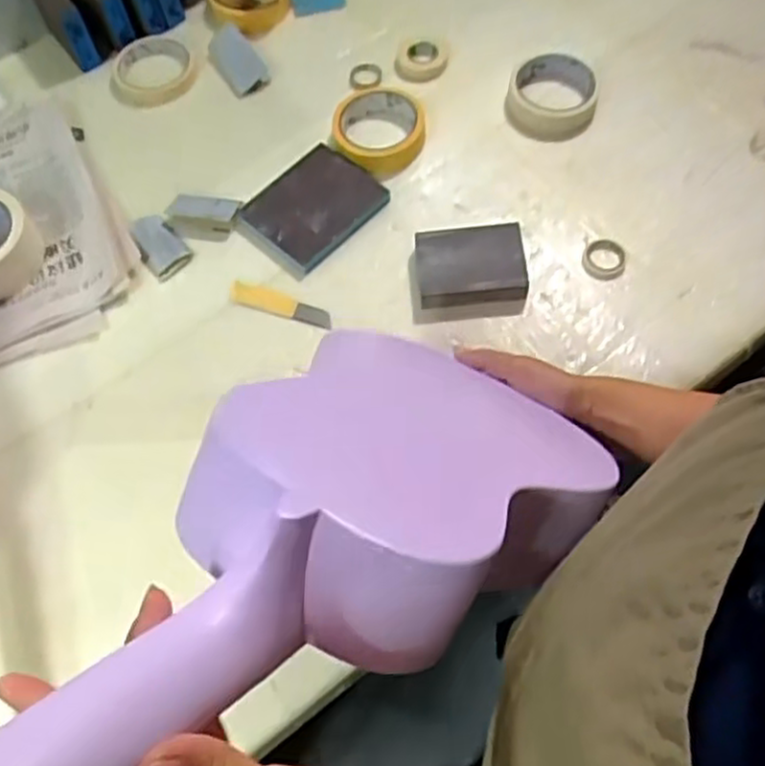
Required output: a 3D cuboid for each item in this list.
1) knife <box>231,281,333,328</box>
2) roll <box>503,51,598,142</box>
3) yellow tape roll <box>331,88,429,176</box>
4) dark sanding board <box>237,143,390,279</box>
[{"bbox_3d":[-0.093,-0.072,0.683,0.095,0.014,0.021,18,66,12],"label":"knife"},{"bbox_3d":[0.165,-0.281,0.731,0.085,0.032,0.089,-2,64,3],"label":"roll"},{"bbox_3d":[-0.003,-0.247,0.728,0.089,0.029,0.093,-2,64,3],"label":"yellow tape roll"},{"bbox_3d":[-0.067,-0.168,0.710,0.119,0.028,0.096,-41,68,-15],"label":"dark sanding board"}]

